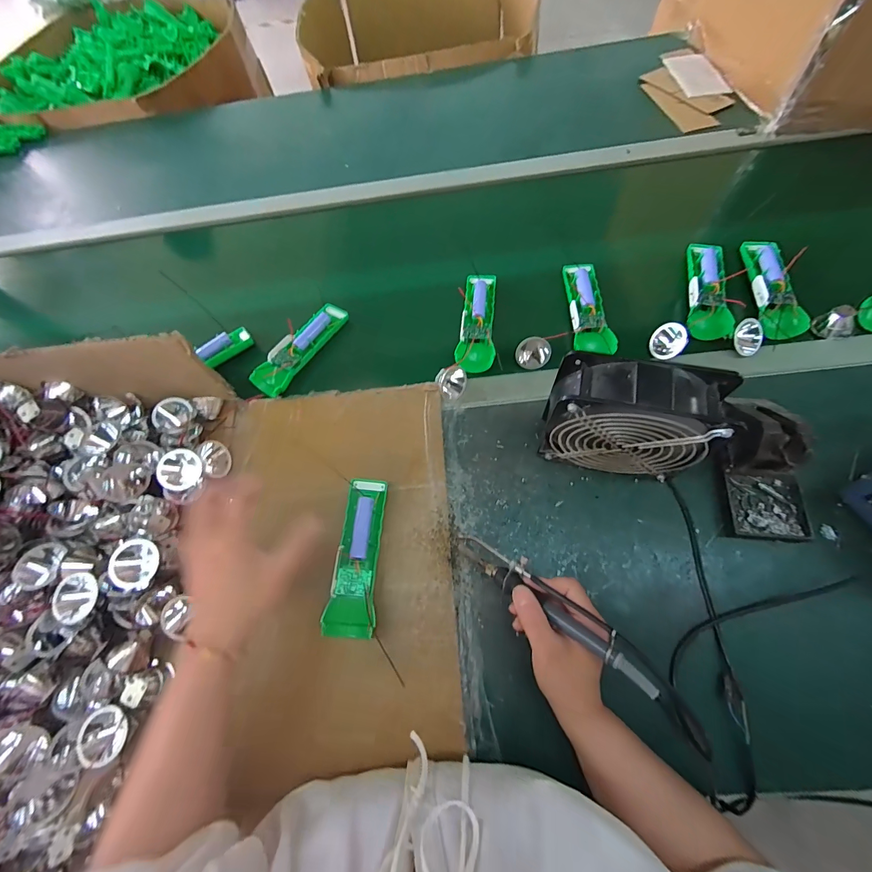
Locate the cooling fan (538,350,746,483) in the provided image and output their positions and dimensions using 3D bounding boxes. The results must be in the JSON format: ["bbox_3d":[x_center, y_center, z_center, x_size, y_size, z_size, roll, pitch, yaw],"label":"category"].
[{"bbox_3d":[0.191,-0.012,0.403,0.149,0.164,0.063,13,65,9],"label":"cooling fan"}]

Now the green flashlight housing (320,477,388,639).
[{"bbox_3d":[-0.083,0.130,0.420,0.051,0.034,0.164,3,64,5],"label":"green flashlight housing"}]

